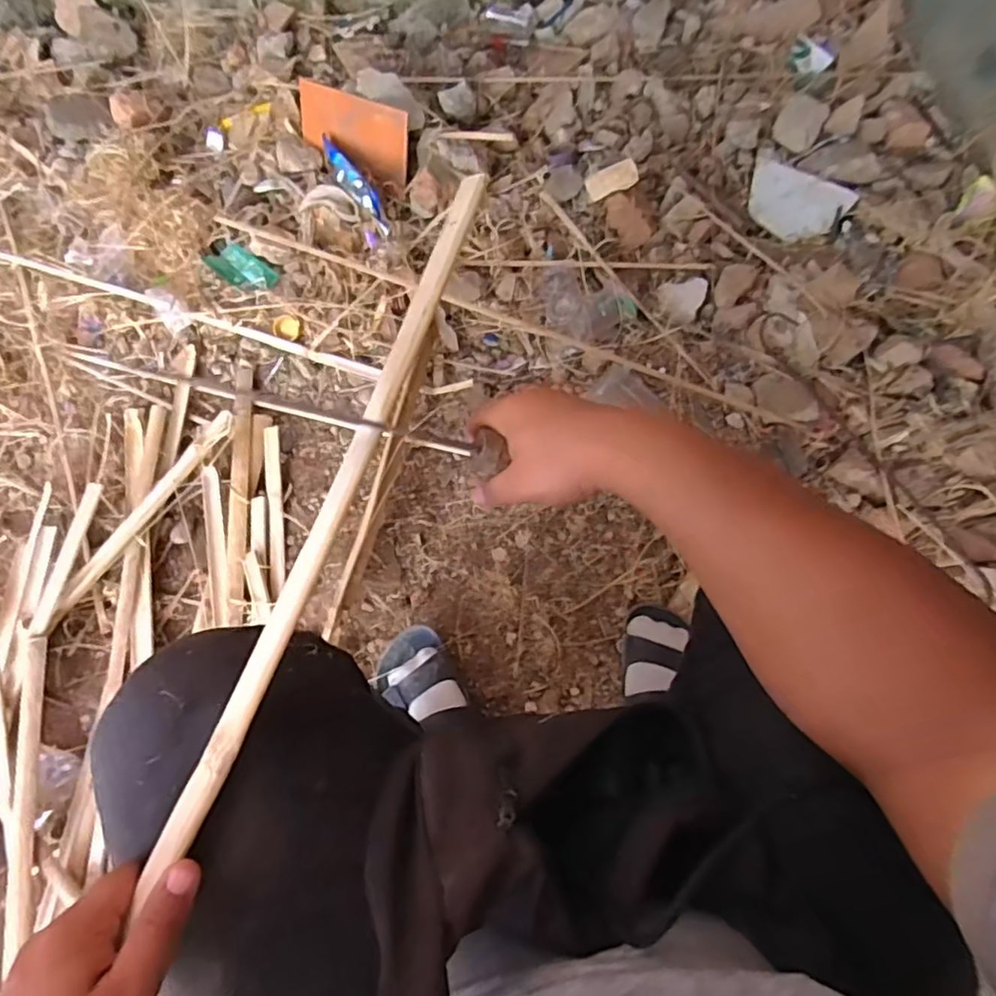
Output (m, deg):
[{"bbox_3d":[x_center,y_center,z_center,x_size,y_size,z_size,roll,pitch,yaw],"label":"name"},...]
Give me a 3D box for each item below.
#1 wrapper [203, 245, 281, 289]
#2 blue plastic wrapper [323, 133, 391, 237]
[{"bbox_3d":[-0.403,-0.360,0.938,0.113,0.020,0.056,31,77,10],"label":"wrapper"},{"bbox_3d":[-0.228,-0.498,0.935,0.026,0.041,0.205,-33,71,-7],"label":"blue plastic wrapper"}]

